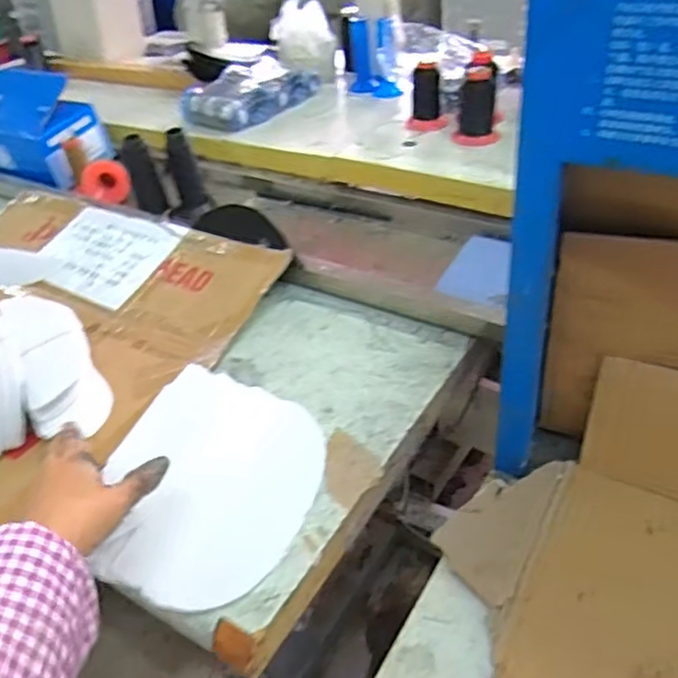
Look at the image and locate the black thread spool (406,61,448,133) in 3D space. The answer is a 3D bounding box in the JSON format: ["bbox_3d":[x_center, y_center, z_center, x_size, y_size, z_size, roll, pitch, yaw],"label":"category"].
[{"bbox_3d":[0.133,-0.367,0.966,0.057,0.088,0.051,1,41,10],"label":"black thread spool"}]

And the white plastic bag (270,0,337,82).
[{"bbox_3d":[-0.068,-0.581,1.215,0.116,0.173,0.121,-9,40,-1],"label":"white plastic bag"}]

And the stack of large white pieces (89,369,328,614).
[{"bbox_3d":[-0.118,0.125,0.580,0.191,0.024,0.231,8,43,18],"label":"stack of large white pieces"}]

